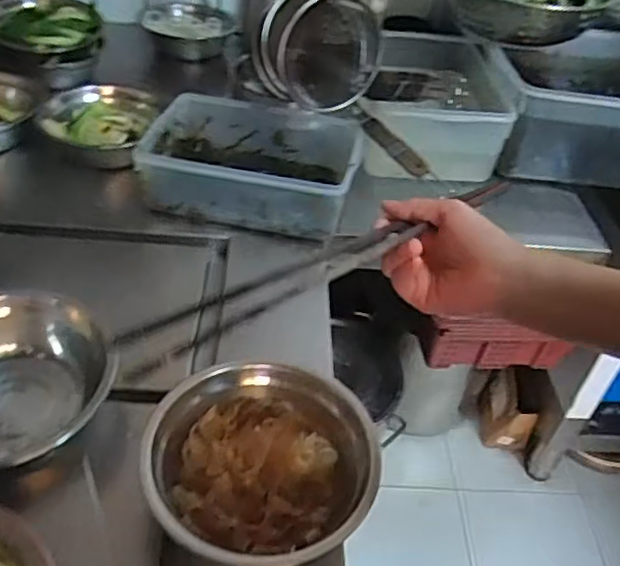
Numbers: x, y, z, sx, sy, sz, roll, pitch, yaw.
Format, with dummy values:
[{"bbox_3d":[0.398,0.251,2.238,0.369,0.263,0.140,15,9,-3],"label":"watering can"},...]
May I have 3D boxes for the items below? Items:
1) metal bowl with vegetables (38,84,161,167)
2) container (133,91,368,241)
[{"bbox_3d":[-0.309,-0.231,0.932,0.157,0.049,0.163,6,42,-2],"label":"metal bowl with vegetables"},{"bbox_3d":[-0.081,-0.162,0.877,0.280,0.096,0.205,10,42,2],"label":"container"}]

